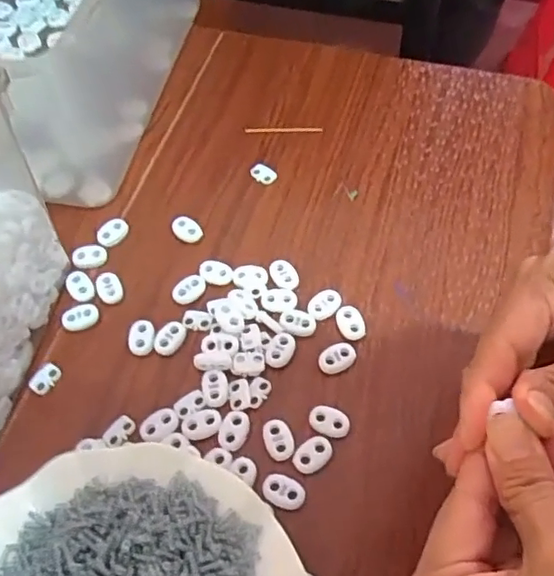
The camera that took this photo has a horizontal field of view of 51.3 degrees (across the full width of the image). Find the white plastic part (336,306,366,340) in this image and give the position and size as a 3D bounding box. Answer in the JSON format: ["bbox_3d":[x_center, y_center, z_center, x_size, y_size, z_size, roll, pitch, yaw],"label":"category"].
[{"bbox_3d":[0.045,0.021,0.356,0.014,0.005,0.022,-17,61,-7],"label":"white plastic part"}]

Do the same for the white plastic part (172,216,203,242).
[{"bbox_3d":[-0.062,-0.041,0.398,0.022,0.008,0.014,32,66,19],"label":"white plastic part"}]

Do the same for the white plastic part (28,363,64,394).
[{"bbox_3d":[-0.141,0.055,0.350,0.014,0.005,0.019,30,65,18],"label":"white plastic part"}]

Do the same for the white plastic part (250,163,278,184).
[{"bbox_3d":[-0.010,-0.084,0.423,0.020,0.007,0.011,32,66,19],"label":"white plastic part"}]

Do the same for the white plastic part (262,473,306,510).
[{"bbox_3d":[0.003,0.108,0.305,0.023,0.004,0.016,17,62,12],"label":"white plastic part"}]

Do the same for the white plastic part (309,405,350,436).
[{"bbox_3d":[0.030,0.075,0.325,0.023,0.004,0.015,17,62,12],"label":"white plastic part"}]

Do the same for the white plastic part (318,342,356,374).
[{"bbox_3d":[0.036,0.042,0.344,0.023,0.006,0.016,-24,62,-11],"label":"white plastic part"}]

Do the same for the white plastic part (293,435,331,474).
[{"bbox_3d":[0.020,0.091,0.316,0.023,0.004,0.016,-30,63,-14],"label":"white plastic part"}]

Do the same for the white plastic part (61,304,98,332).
[{"bbox_3d":[-0.125,0.019,0.366,0.023,0.006,0.014,-14,60,-6],"label":"white plastic part"}]

